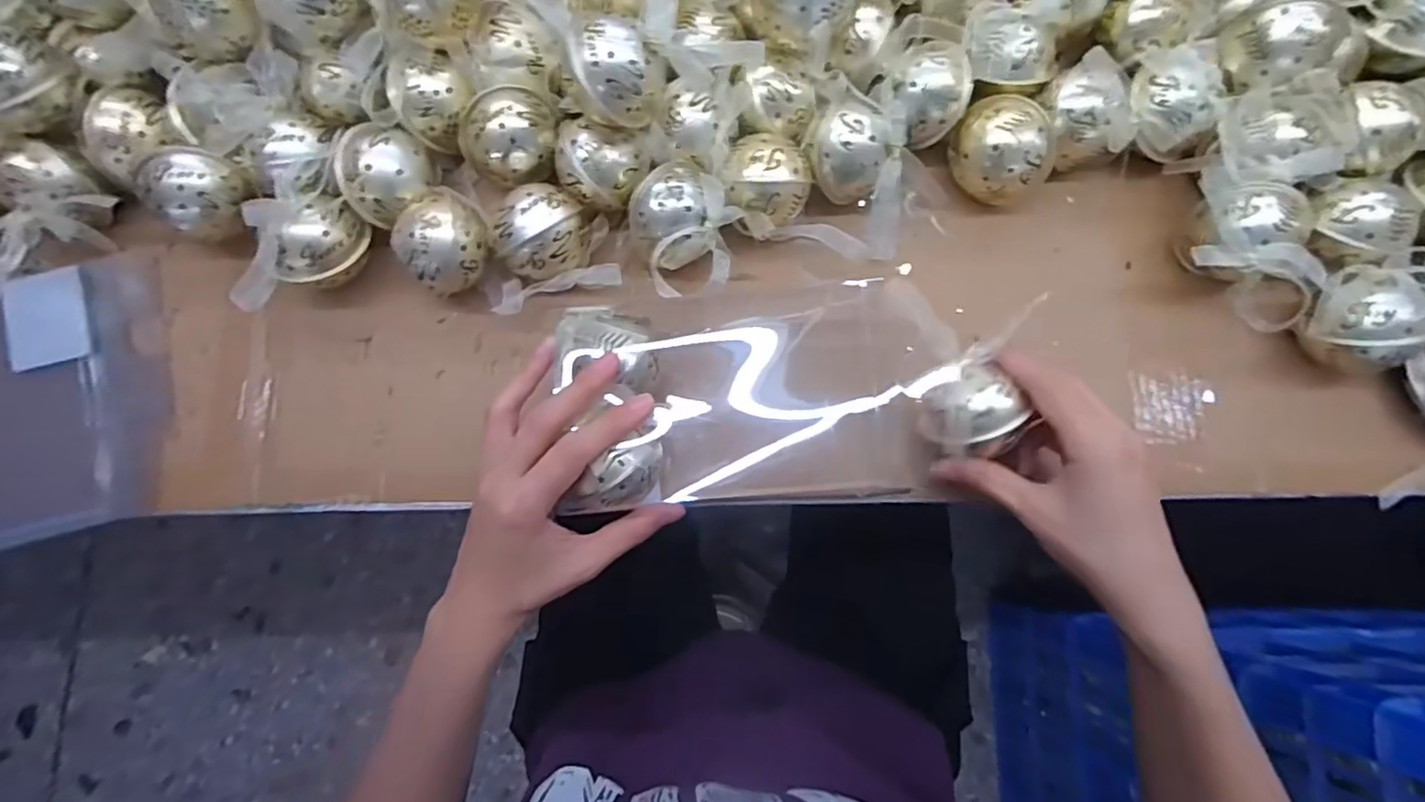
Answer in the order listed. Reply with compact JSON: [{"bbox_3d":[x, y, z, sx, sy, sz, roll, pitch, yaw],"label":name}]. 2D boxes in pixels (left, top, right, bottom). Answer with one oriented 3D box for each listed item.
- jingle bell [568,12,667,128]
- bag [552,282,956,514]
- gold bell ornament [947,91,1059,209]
[{"bbox_3d":[-0.050,-0.177,0.339,0.046,0.047,0.043,0,80,0],"label":"jingle bell"},{"bbox_3d":[0.019,-0.010,0.350,0.199,0.069,0.130,-4,80,0],"label":"bag"},{"bbox_3d":[0.172,-0.148,0.380,0.057,0.052,0.051,28,81,5],"label":"gold bell ornament"}]

